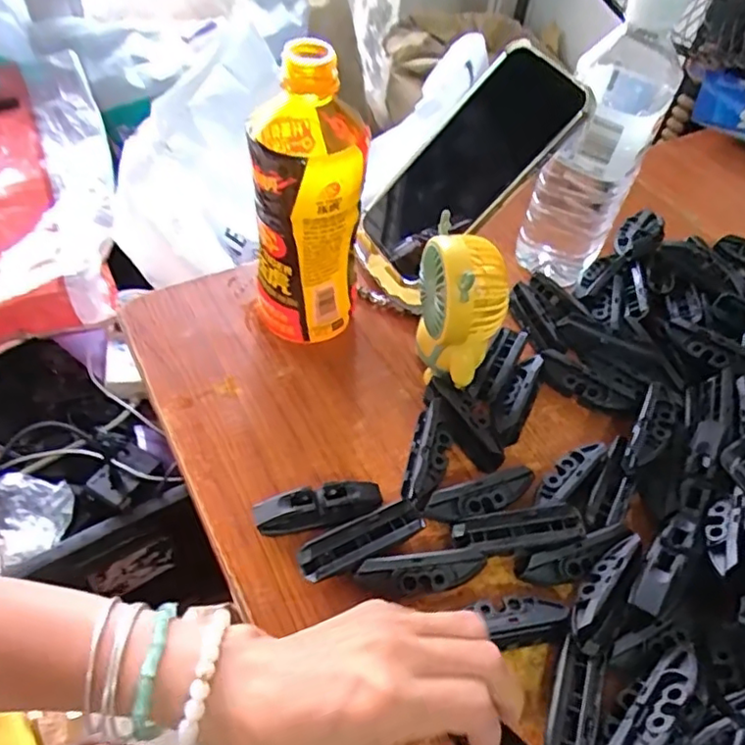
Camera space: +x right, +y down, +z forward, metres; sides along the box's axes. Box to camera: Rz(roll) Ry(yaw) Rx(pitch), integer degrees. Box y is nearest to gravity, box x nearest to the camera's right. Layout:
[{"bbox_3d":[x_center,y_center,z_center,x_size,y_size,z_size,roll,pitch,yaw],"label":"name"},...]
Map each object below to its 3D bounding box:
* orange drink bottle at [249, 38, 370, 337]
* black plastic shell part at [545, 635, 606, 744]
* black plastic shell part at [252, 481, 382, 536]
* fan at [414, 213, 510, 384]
[{"bbox_3d":[-0.041,-0.106,0.392,0.063,0.182,0.074,-1,52,-6],"label":"orange drink bottle"},{"bbox_3d":[0.097,0.163,0.295,0.023,0.008,0.060,18,52,9],"label":"black plastic shell part"},{"bbox_3d":[-0.031,0.079,0.356,0.071,0.019,0.020,-9,53,-13],"label":"black plastic shell part"},{"bbox_3d":[0.054,-0.042,0.392,0.044,0.096,0.058,-1,52,-6],"label":"fan"}]

